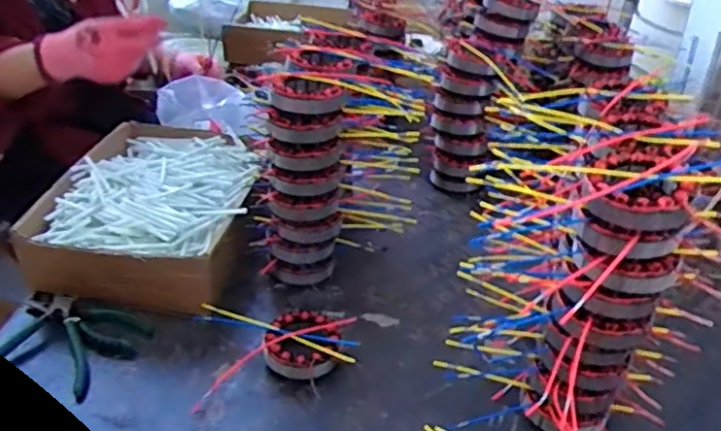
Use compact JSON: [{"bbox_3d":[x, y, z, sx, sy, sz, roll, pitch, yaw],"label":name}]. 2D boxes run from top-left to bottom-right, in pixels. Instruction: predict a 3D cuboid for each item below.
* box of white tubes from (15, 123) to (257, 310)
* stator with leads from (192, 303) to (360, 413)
[{"bbox_3d":[-0.273,-0.020,0.910,0.248,0.087,0.330,5,34,4],"label":"box of white tubes"},{"bbox_3d":[-0.095,0.149,0.745,0.181,0.038,0.141,-3,34,-8],"label":"stator with leads"}]

